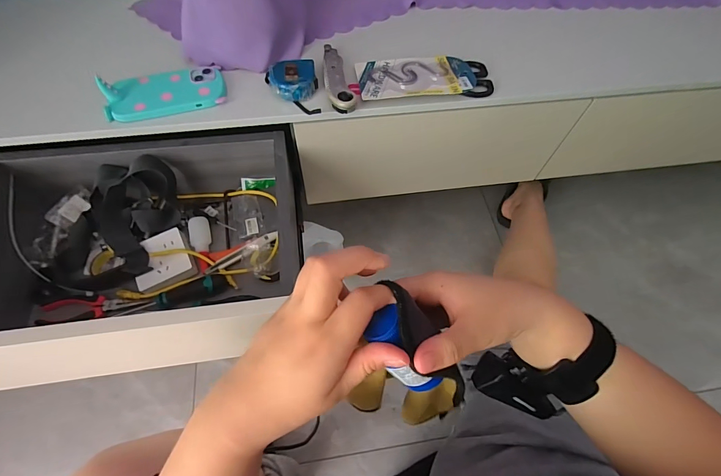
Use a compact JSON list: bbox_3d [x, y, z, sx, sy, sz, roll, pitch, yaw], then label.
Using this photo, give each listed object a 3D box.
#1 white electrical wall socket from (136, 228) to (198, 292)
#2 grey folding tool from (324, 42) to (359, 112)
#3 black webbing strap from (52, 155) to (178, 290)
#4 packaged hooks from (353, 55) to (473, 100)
[{"bbox_3d":[-0.325,0.034,0.584,0.086,0.026,0.087,-20,64,-13],"label":"white electrical wall socket"},{"bbox_3d":[-0.038,-0.247,0.537,0.039,0.021,0.140,-11,62,-8],"label":"grey folding tool"},{"bbox_3d":[-0.406,-0.027,0.563,0.162,0.106,0.201,9,61,2],"label":"black webbing strap"},{"bbox_3d":[0.085,-0.251,0.547,0.176,0.011,0.090,-5,62,-5],"label":"packaged hooks"}]

